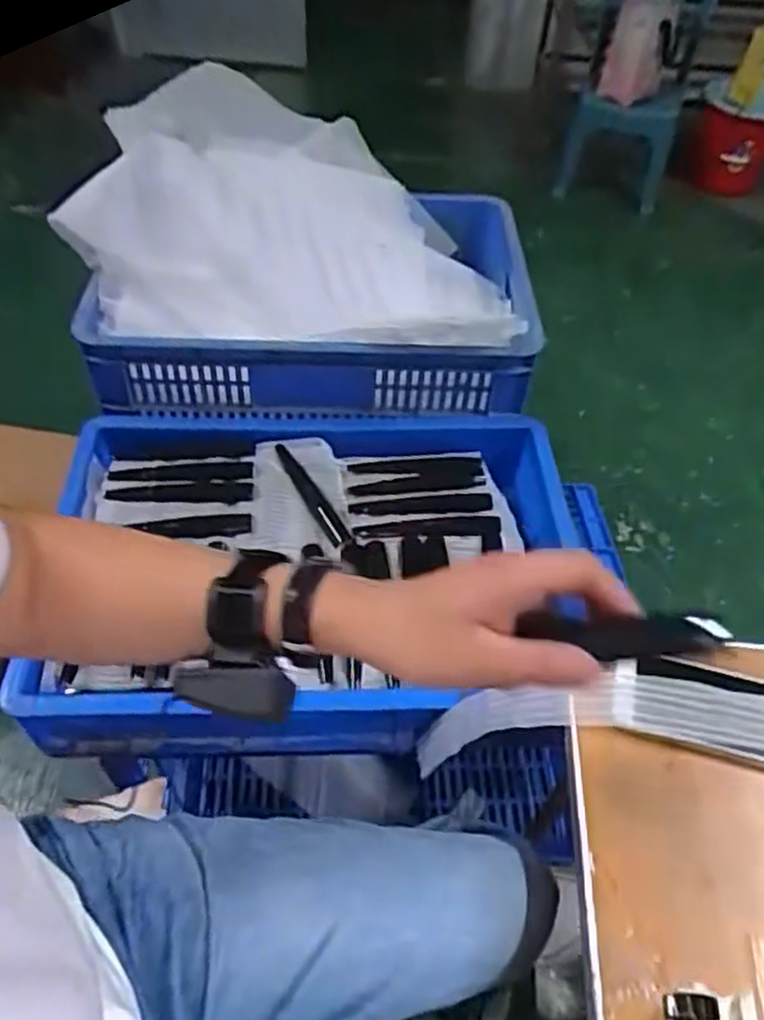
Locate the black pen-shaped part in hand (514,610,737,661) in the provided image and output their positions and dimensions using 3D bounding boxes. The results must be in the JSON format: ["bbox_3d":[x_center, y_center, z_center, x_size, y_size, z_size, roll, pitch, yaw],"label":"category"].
[{"bbox_3d":[0.125,0.065,0.388,0.099,0.018,0.021,-2,46,19],"label":"black pen-shaped part in hand"}]

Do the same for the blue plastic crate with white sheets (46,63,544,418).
[{"bbox_3d":[-0.090,-0.372,1.045,0.570,0.247,0.467,1,50,-2],"label":"blue plastic crate with white sheets"}]

